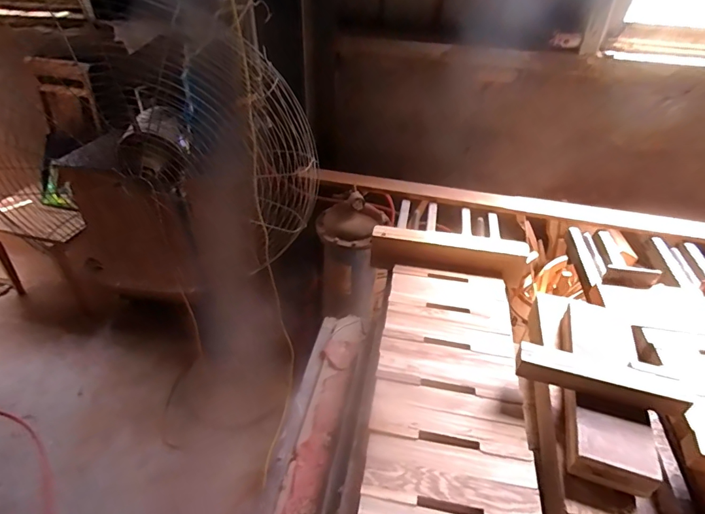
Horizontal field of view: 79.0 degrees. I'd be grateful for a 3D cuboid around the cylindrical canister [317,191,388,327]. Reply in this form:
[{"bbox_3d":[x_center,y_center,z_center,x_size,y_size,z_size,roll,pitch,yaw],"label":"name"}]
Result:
[{"bbox_3d":[-0.004,0.009,1.494,0.226,0.443,0.159,0,38,-2],"label":"cylindrical canister"}]

